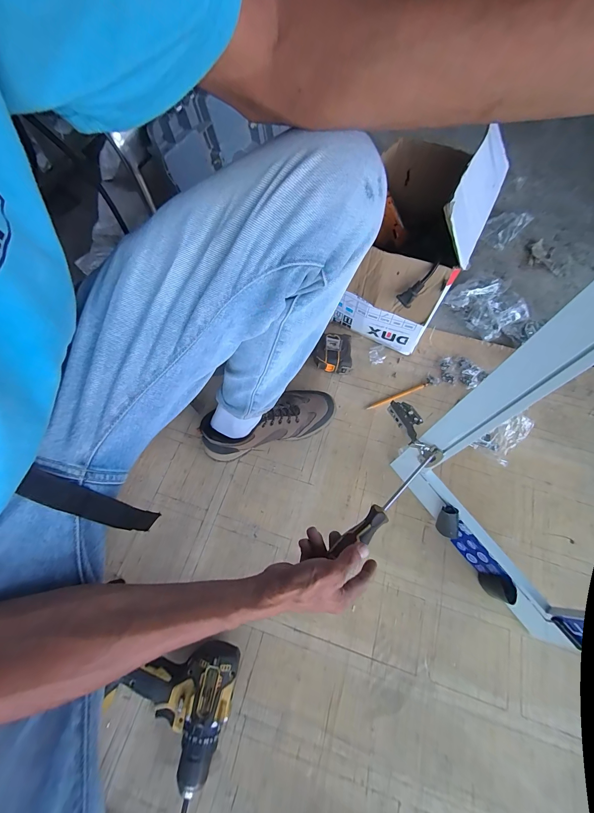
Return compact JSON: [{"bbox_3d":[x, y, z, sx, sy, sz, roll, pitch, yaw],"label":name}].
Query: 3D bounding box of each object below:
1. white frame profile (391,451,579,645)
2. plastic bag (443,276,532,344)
[{"bbox_3d":[0.276,0.213,0.515,0.034,0.085,0.329,-29,69,-12],"label":"white frame profile"},{"bbox_3d":[0.446,-0.237,0.735,0.152,0.058,0.141,-31,69,-13],"label":"plastic bag"}]

